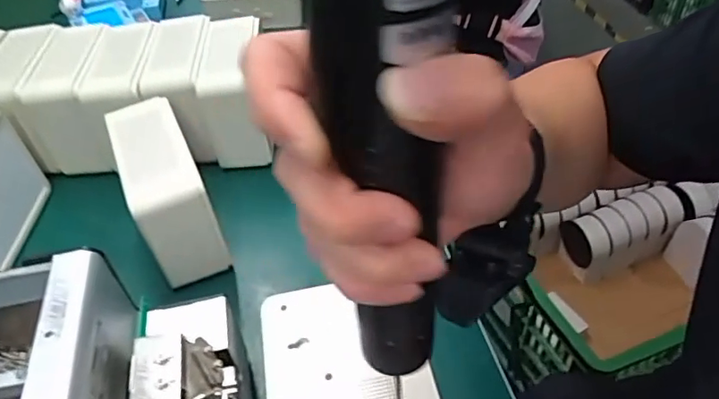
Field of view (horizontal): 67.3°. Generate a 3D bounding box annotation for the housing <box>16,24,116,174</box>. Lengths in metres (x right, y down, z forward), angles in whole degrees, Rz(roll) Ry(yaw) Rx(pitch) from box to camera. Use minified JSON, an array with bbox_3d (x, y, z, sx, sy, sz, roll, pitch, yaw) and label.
[{"bbox_3d":[-0.291,-0.107,0.569,0.065,0.098,0.134,-6,44,-1],"label":"housing"}]

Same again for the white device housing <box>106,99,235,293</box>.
[{"bbox_3d":[-0.162,-0.006,0.465,0.057,0.104,0.135,-22,47,-16],"label":"white device housing"}]

